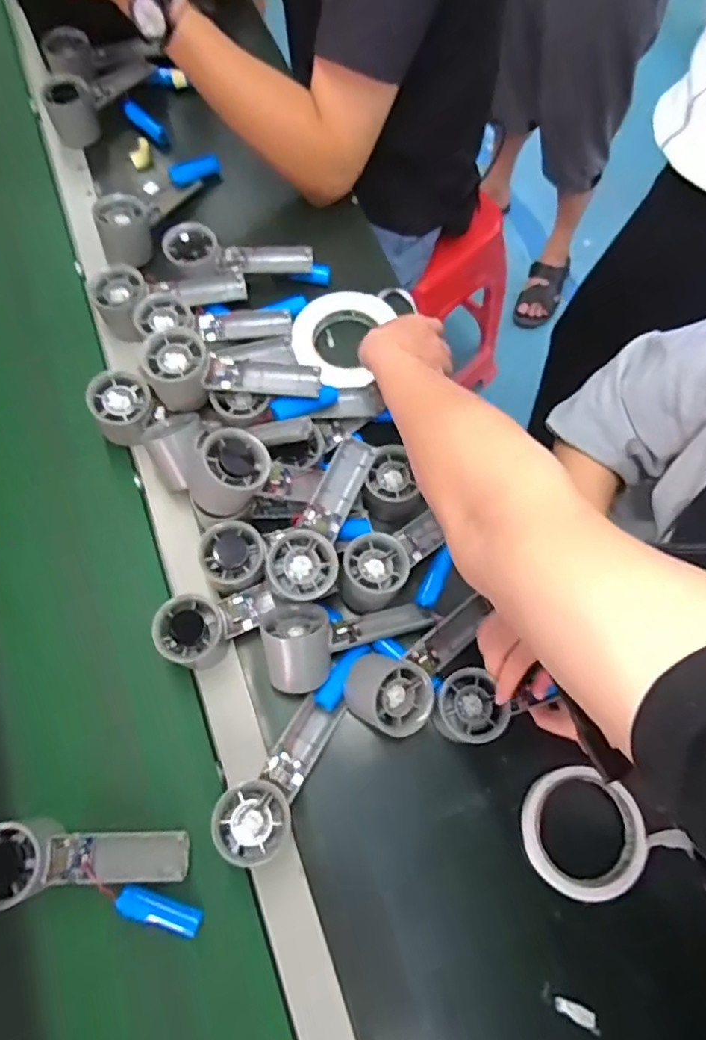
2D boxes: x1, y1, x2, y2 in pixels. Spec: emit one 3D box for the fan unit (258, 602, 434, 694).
[{"bbox_3d":[-0.049,0.110,0.523,0.061,0.052,0.068,-18,105,-18],"label":"fan unit"}]

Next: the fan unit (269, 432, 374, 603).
[{"bbox_3d":[-0.026,-0.006,0.517,0.052,0.043,0.158,19,73,6],"label":"fan unit"}]

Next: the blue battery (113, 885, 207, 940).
[{"bbox_3d":[-0.152,0.307,0.469,0.067,0.021,0.020,18,73,6],"label":"blue battery"}]

